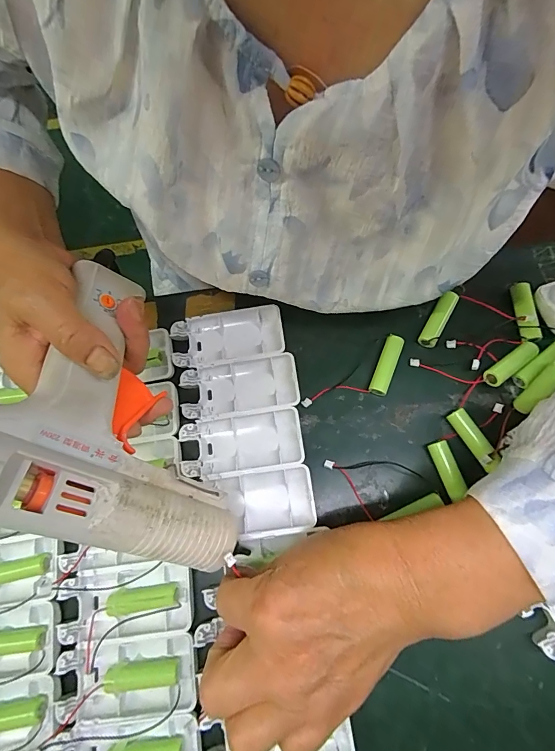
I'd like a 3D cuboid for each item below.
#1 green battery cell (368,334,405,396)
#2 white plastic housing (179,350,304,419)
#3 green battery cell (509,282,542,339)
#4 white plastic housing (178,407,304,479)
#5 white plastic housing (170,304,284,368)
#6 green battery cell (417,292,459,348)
[{"bbox_3d":[0.089,-0.008,0.309,0.015,0.012,0.051,21,77,11],"label":"green battery cell"},{"bbox_3d":[-0.031,0.010,0.309,0.093,0.013,0.043,-10,73,2],"label":"white plastic housing"},{"bbox_3d":[0.202,-0.054,0.308,0.014,0.012,0.050,-2,74,5],"label":"green battery cell"},{"bbox_3d":[-0.028,0.053,0.296,0.092,0.013,0.044,-9,73,2],"label":"white plastic housing"},{"bbox_3d":[-0.043,-0.034,0.323,0.093,0.014,0.045,-10,73,2],"label":"white plastic housing"},{"bbox_3d":[0.134,-0.046,0.316,0.015,0.015,0.049,27,78,12],"label":"green battery cell"}]

